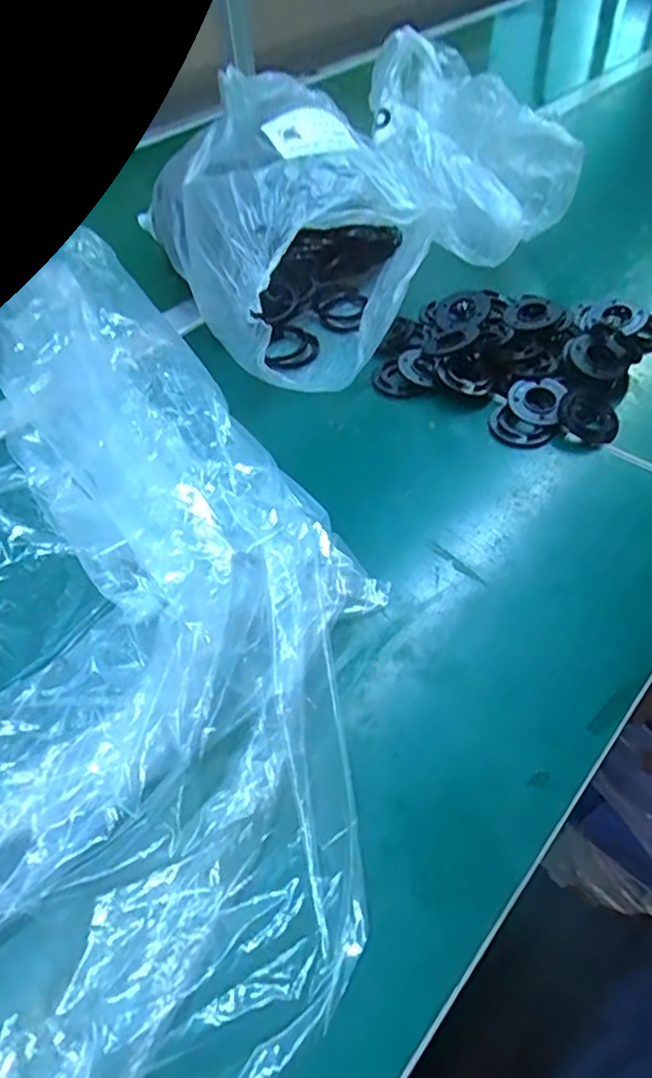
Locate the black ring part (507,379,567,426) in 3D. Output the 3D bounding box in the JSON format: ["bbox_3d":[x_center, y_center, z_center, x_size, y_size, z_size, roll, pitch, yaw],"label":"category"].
[{"bbox_3d":[0.151,-0.098,0.415,0.038,0.007,0.038,0,69,6],"label":"black ring part"}]

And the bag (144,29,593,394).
[{"bbox_3d":[0.028,-0.285,0.499,0.323,0.127,0.224,-31,58,-20],"label":"bag"}]

